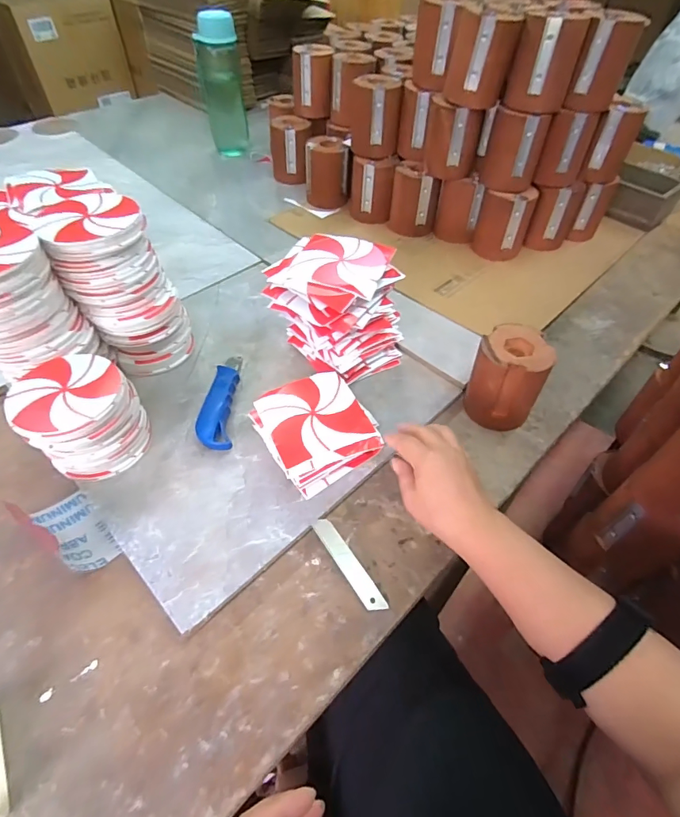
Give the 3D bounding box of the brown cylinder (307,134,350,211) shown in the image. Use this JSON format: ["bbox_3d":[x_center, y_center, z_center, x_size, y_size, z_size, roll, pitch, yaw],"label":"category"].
[{"bbox_3d":[-0.024,-0.433,0.829,0.077,0.099,0.065,-3,51,-5],"label":"brown cylinder"}]

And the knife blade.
[{"bbox_3d":[0.008,0.147,0.424,0.018,0.004,0.098,-30,66,-18],"label":"knife blade"}]

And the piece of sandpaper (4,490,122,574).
[{"bbox_3d":[-0.268,0.120,0.444,0.106,0.024,0.057,37,59,25],"label":"piece of sandpaper"}]

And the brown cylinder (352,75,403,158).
[{"bbox_3d":[0.058,-0.482,0.741,0.080,0.098,0.076,3,51,0],"label":"brown cylinder"}]

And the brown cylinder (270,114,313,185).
[{"bbox_3d":[-0.096,-0.506,0.886,0.079,0.104,0.076,-5,51,-6],"label":"brown cylinder"}]

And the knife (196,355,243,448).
[{"bbox_3d":[-0.142,-0.014,0.530,0.038,0.024,0.153,-2,51,-4],"label":"knife"}]

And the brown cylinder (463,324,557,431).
[{"bbox_3d":[0.192,-0.035,0.517,0.077,0.097,0.070,21,53,14],"label":"brown cylinder"}]

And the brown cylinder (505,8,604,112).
[{"bbox_3d":[0.284,-0.474,0.611,0.077,0.099,0.090,23,54,16],"label":"brown cylinder"}]

